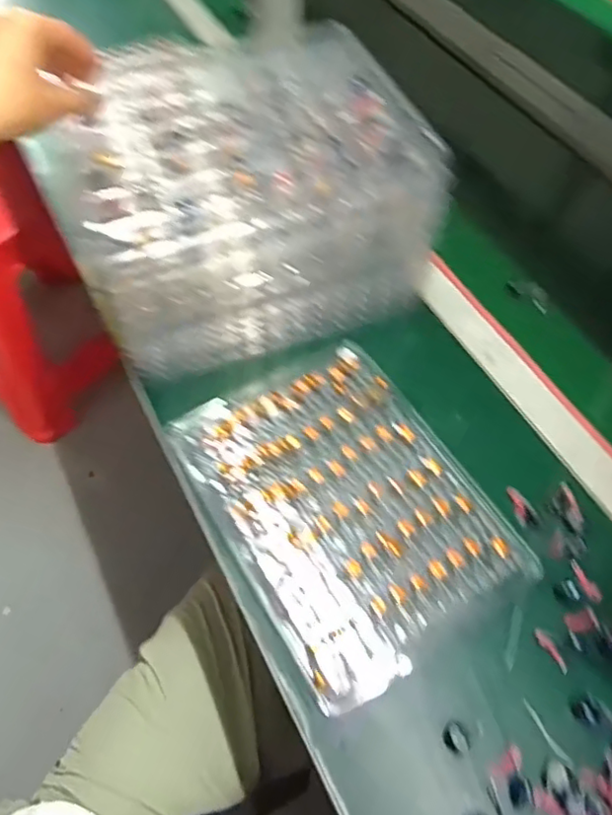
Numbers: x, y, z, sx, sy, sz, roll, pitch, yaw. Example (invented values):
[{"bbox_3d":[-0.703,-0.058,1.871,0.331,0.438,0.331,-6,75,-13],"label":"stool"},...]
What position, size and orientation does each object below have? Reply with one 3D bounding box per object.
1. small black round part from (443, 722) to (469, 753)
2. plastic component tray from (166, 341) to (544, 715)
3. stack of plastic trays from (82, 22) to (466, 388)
[{"bbox_3d":[0.100,0.221,0.414,0.015,0.004,0.018,-10,57,-10],"label":"small black round part"},{"bbox_3d":[0.031,0.072,0.504,0.201,0.009,0.258,-28,63,-16],"label":"plastic component tray"},{"bbox_3d":[-0.054,-0.202,0.590,0.289,0.153,0.237,-17,61,-10],"label":"stack of plastic trays"}]

